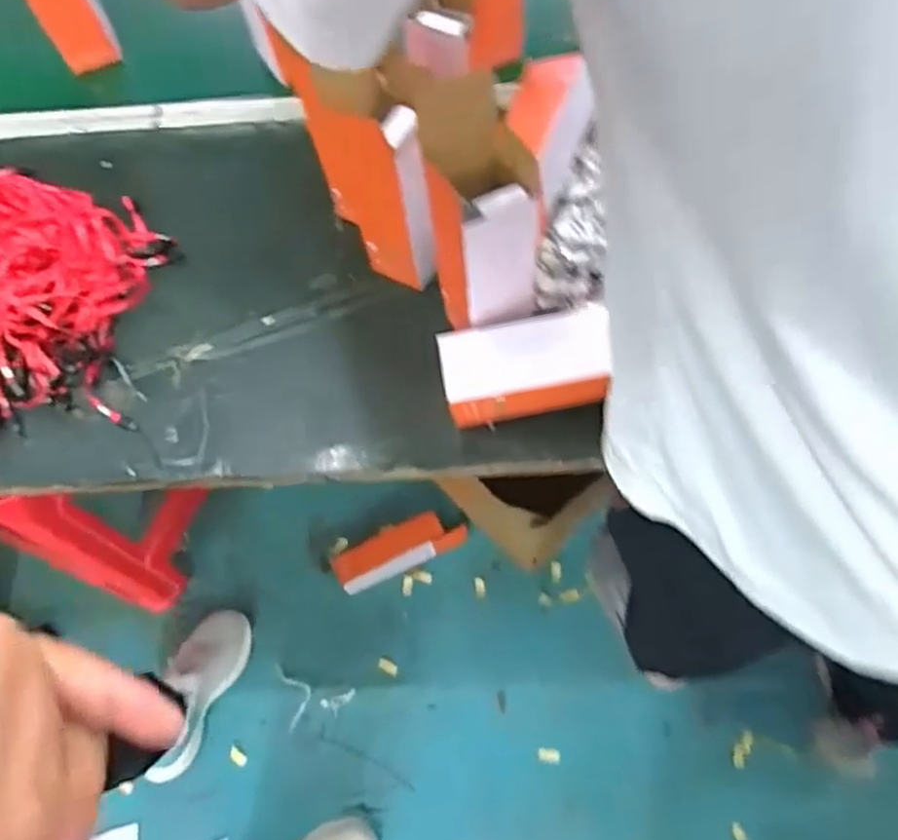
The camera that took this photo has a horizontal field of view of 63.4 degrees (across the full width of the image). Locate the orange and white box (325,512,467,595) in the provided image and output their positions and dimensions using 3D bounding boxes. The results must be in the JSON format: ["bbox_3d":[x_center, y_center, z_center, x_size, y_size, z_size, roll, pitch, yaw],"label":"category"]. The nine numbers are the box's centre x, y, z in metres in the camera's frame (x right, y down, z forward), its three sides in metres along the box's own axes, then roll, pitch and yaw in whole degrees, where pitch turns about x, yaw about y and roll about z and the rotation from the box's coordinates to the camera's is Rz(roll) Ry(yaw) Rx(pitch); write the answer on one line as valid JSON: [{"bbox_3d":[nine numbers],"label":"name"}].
[{"bbox_3d":[-0.096,0.243,1.366,0.247,0.073,0.083,-22,69,-6],"label":"orange and white box"}]

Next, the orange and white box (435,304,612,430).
[{"bbox_3d":[0.066,-0.043,0.633,0.145,0.074,0.071,-6,68,0],"label":"orange and white box"}]

